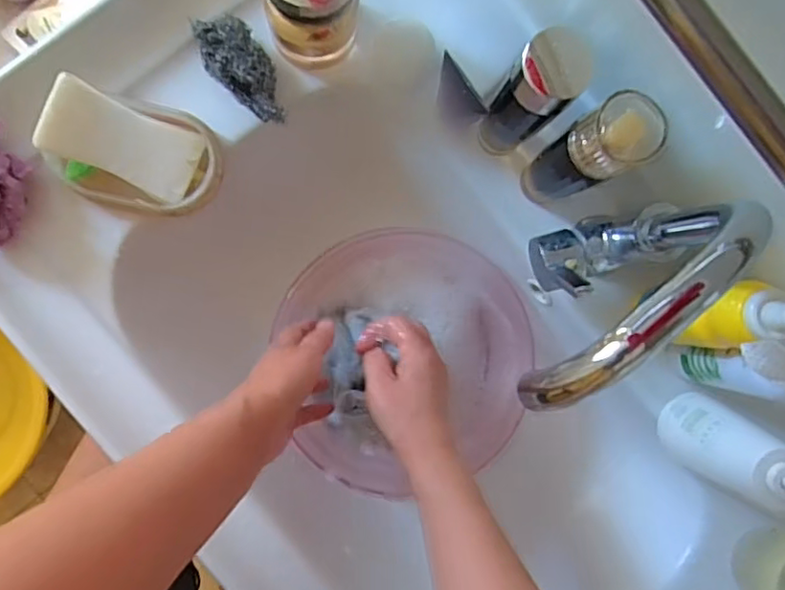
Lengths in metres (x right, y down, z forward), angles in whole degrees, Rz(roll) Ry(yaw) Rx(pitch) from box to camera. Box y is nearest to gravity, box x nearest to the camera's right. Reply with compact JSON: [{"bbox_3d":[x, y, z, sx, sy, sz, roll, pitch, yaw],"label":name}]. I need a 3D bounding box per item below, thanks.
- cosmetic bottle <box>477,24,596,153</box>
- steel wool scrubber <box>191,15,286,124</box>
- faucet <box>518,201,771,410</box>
[{"bbox_3d":[0.093,-0.138,0.457,0.045,0.151,0.046,-43,92,-6],"label":"cosmetic bottle"},{"bbox_3d":[-0.121,-0.182,0.503,0.044,0.031,0.097,-31,91,-6],"label":"steel wool scrubber"},{"bbox_3d":[0.124,-0.008,0.391,0.173,0.196,0.056,-45,93,-6],"label":"faucet"}]

